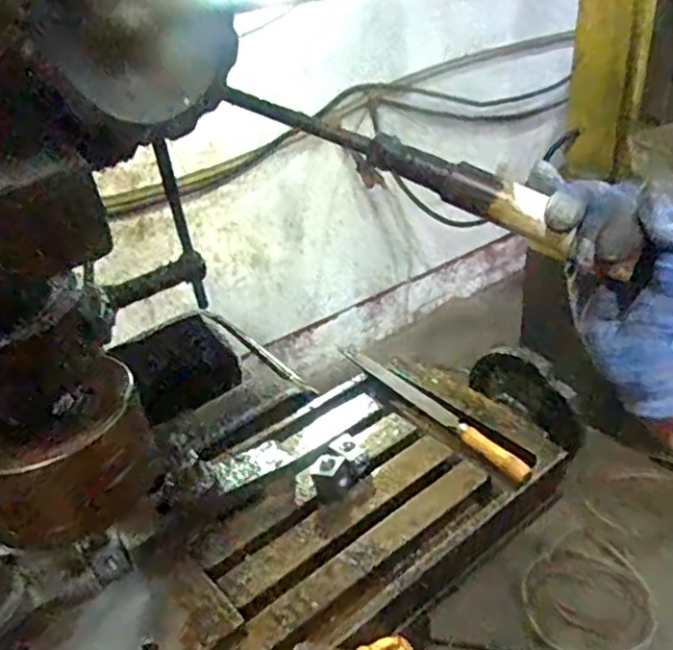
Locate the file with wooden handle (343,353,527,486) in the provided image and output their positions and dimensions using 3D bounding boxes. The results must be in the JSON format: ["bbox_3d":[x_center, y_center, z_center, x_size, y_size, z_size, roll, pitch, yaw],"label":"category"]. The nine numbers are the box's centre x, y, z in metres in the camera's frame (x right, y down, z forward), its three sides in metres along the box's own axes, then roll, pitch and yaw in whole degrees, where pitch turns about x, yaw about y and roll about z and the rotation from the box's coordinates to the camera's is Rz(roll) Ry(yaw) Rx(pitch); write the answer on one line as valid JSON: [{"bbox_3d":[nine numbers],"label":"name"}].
[{"bbox_3d":[0.095,0.081,0.700,0.025,0.027,0.280,-23,36,-25],"label":"file with wooden handle"}]

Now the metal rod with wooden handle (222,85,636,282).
[{"bbox_3d":[0.041,-0.095,0.389,0.273,0.021,0.023,30,45,24],"label":"metal rod with wooden handle"}]

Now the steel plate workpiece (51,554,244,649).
[{"bbox_3d":[-0.152,0.232,0.499,0.132,0.014,0.096,-32,41,-24],"label":"steel plate workpiece"}]

